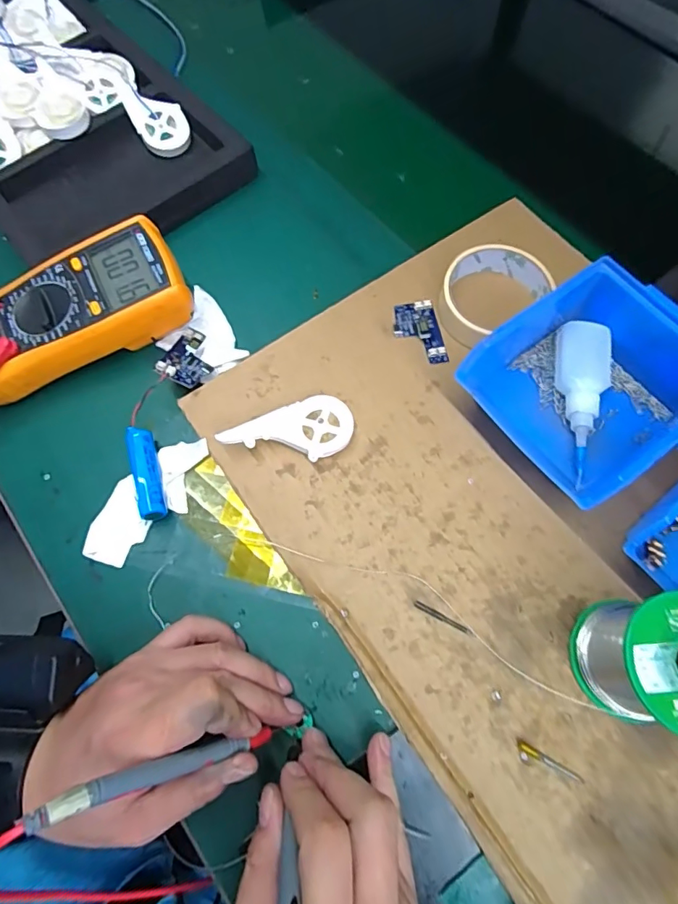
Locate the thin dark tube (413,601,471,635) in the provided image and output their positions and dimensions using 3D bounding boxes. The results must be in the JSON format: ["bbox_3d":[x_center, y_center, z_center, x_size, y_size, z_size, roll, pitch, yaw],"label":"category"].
[{"bbox_3d":[0.067,0.107,0.311,0.039,0.004,0.005,25,73,11],"label":"thin dark tube"}]

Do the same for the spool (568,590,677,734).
[{"bbox_3d":[0.176,0.116,0.268,0.067,0.070,0.066,-11,70,-2],"label":"spool"}]

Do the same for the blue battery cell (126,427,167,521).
[{"bbox_3d":[-0.138,0.016,0.349,0.017,0.020,0.068,-18,70,-4],"label":"blue battery cell"}]

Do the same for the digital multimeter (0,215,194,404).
[{"bbox_3d":[-0.214,-0.108,0.385,0.185,0.046,0.085,-27,71,-7],"label":"digital multimeter"}]

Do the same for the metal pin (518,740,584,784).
[{"bbox_3d":[0.123,0.180,0.280,0.039,0.004,0.005,27,73,11],"label":"metal pin"}]

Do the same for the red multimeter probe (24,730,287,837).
[{"bbox_3d":[-0.081,0.154,0.234,0.006,0.124,0.009,-26,65,36],"label":"red multimeter probe"}]

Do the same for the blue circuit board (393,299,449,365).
[{"bbox_3d":[0.064,-0.096,0.382,0.035,0.009,0.057,-10,70,-1],"label":"blue circuit board"}]

